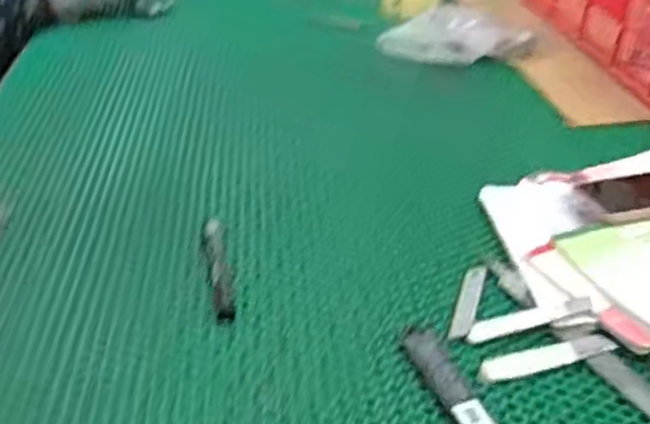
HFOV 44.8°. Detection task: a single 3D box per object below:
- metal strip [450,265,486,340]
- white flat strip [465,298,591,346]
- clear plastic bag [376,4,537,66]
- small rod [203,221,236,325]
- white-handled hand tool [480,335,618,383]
[{"bbox_3d":[0.124,0.074,0.677,0.016,0.004,0.101,10,36,16],"label":"metal strip"},{"bbox_3d":[0.168,0.087,0.645,0.108,0.005,0.022,-13,36,-8],"label":"white flat strip"},{"bbox_3d":[0.184,-0.246,1.101,0.216,0.060,0.094,2,35,4],"label":"clear plastic bag"},{"bbox_3d":[-0.097,0.047,0.710,0.018,0.016,0.145,-7,35,-9],"label":"small rod"},{"bbox_3d":[0.173,0.112,0.617,0.109,0.008,0.020,-9,35,-13],"label":"white-handled hand tool"}]

